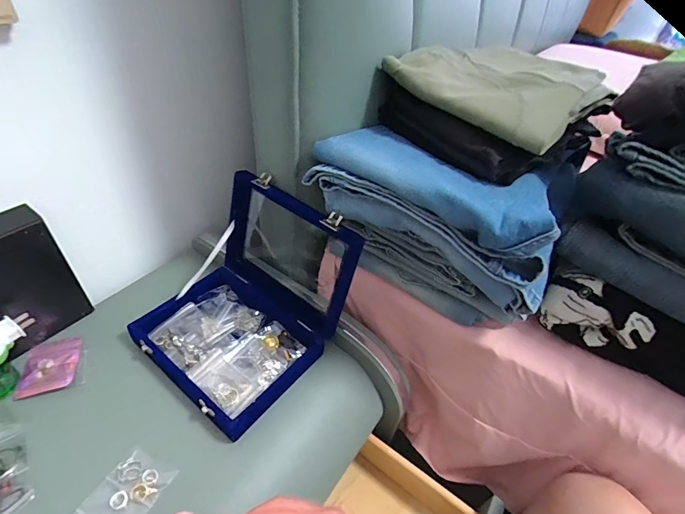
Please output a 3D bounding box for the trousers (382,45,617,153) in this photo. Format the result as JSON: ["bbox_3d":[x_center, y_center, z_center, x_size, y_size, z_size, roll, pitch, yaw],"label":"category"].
[{"bbox_3d":[0.187,-0.208,0.452,0.222,0.038,0.210,-30,52,-34],"label":"trousers"}]

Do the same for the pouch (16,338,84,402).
[{"bbox_3d":[-0.354,0.130,0.457,0.060,0.005,0.079,-11,44,-19],"label":"pouch"}]

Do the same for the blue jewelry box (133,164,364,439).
[{"bbox_3d":[-0.126,0.039,0.459,0.204,0.170,0.208,29,46,25],"label":"blue jewelry box"}]

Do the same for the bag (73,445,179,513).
[{"bbox_3d":[-0.214,0.234,0.368,0.058,0.010,0.078,21,43,17],"label":"bag"}]

